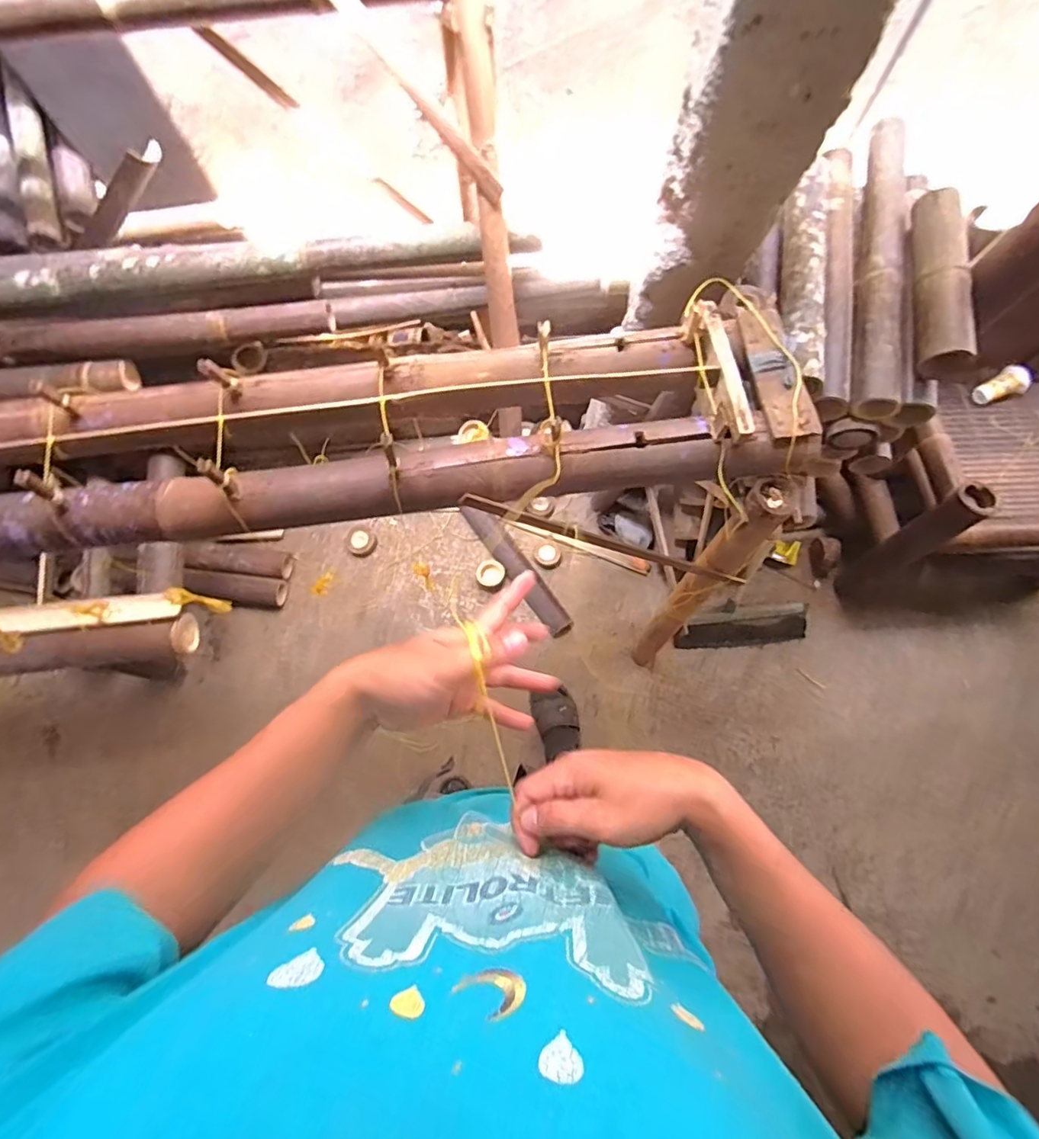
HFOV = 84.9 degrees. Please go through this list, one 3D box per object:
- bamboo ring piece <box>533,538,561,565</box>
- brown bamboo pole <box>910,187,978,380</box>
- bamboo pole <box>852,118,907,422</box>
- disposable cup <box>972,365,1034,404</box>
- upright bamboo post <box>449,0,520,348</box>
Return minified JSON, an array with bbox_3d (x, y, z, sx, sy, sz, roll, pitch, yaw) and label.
[{"bbox_3d":[0.079,-0.047,1.611,0.071,0.031,0.076,1,75,-2],"label":"bamboo ring piece"},{"bbox_3d":[0.649,-0.450,0.866,0.061,0.058,0.333,10,74,1],"label":"brown bamboo pole"},{"bbox_3d":[0.597,-0.515,0.936,0.070,0.061,0.563,11,74,1],"label":"bamboo pole"},{"bbox_3d":[1.199,-0.452,1.411,0.111,0.070,0.070,-32,78,-10],"label":"disposable cup"},{"bbox_3d":[-0.056,-0.710,1.042,0.060,0.598,0.054,-13,46,-6],"label":"upright bamboo post"}]

